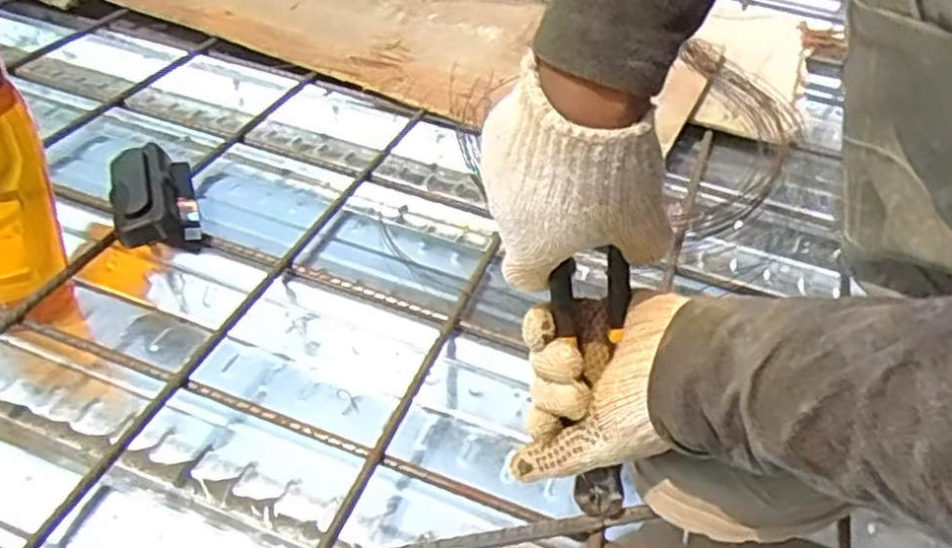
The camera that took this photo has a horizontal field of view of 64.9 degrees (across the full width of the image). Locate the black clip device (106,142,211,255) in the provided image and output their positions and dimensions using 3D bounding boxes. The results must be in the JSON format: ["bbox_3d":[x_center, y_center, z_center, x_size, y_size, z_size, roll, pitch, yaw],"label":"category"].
[{"bbox_3d":[-0.281,-0.063,0.657,0.069,0.054,0.106,-13,46,-21],"label":"black clip device"}]

